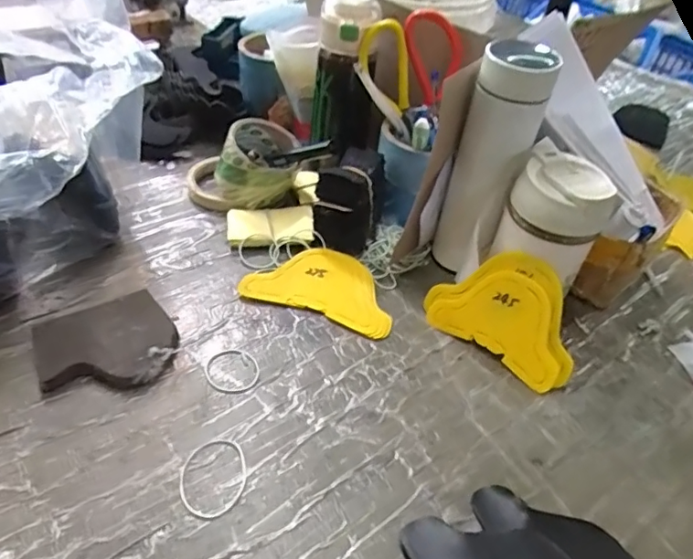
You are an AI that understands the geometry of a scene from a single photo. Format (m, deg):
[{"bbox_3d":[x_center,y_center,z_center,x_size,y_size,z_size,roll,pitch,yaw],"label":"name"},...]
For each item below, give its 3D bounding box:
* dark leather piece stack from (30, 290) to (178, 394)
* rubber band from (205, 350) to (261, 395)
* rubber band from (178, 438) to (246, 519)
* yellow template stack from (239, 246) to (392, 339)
[{"bbox_3d":[-0.203,0.056,0.459,0.106,0.019,0.094,-18,48,-24],"label":"dark leather piece stack"},{"bbox_3d":[-0.099,0.081,0.472,0.046,0.004,0.049,3,43,-3],"label":"rubber band"},{"bbox_3d":[-0.097,0.144,0.393,0.047,0.004,0.059,-7,45,-14],"label":"rubber band"},{"bbox_3d":[-0.021,0.003,0.547,0.147,0.007,0.092,16,44,10],"label":"yellow template stack"}]

